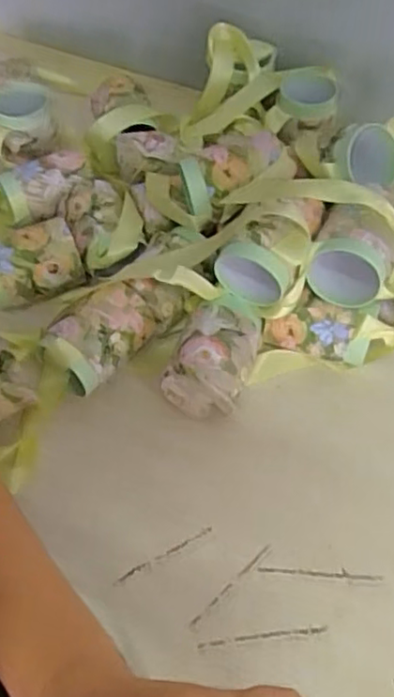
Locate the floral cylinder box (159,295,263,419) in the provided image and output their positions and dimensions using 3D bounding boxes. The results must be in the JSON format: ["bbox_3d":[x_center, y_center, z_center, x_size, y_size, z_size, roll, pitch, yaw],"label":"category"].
[{"bbox_3d":[0.017,0.008,0.592,0.071,0.069,0.099,17,58,12],"label":"floral cylinder box"}]

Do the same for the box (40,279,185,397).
[{"bbox_3d":[-0.079,-0.017,0.613,0.060,0.072,0.131,36,64,22],"label":"box"}]

